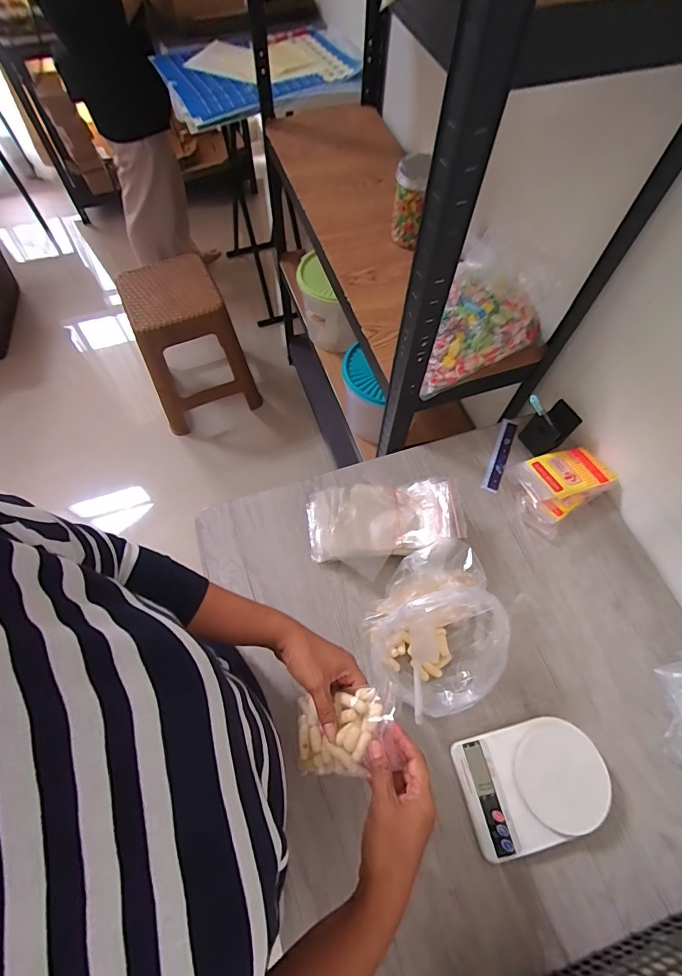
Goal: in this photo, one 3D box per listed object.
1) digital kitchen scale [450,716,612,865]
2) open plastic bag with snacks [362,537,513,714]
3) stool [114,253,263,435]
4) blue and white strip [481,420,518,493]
[{"bbox_3d":[0.245,0.373,0.543,0.176,0.041,0.131,-14,66,-8],"label":"digital kitchen scale"},{"bbox_3d":[0.120,0.185,0.575,0.155,0.149,0.205,-5,65,-4],"label":"open plastic bag with snacks"},{"bbox_3d":[-0.526,-0.487,1.512,0.342,0.496,0.282,-21,67,-11],"label":"stool"},{"bbox_3d":[0.290,-0.062,0.779,0.031,0.010,0.159,22,66,9],"label":"blue and white strip"}]

